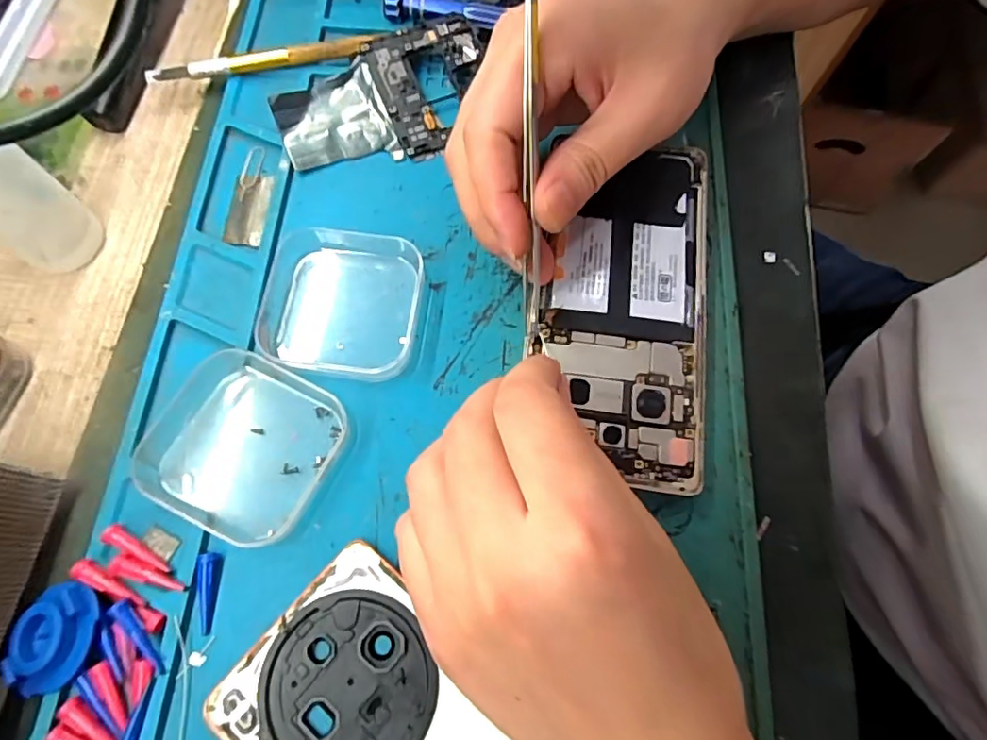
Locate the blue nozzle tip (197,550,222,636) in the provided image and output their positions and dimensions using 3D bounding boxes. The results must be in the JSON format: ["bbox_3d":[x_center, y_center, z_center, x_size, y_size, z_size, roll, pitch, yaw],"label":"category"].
[{"bbox_3d":[-0.103,0.080,0.197,0.008,0.005,0.027,-4,71,-3],"label":"blue nozzle tip"}]

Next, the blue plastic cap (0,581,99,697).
[{"bbox_3d":[-0.150,0.091,0.185,0.027,0.008,0.035,18,71,5],"label":"blue plastic cap"}]

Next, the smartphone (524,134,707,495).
[{"bbox_3d":[0.055,-0.031,0.235,0.073,0.005,0.154,6,72,0],"label":"smartphone"}]

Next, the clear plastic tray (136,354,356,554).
[{"bbox_3d":[-0.098,0.027,0.211,0.068,0.014,0.064,27,72,7],"label":"clear plastic tray"}]

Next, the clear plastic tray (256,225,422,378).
[{"bbox_3d":[-0.066,-0.031,0.234,0.065,0.012,0.066,8,71,1],"label":"clear plastic tray"}]

